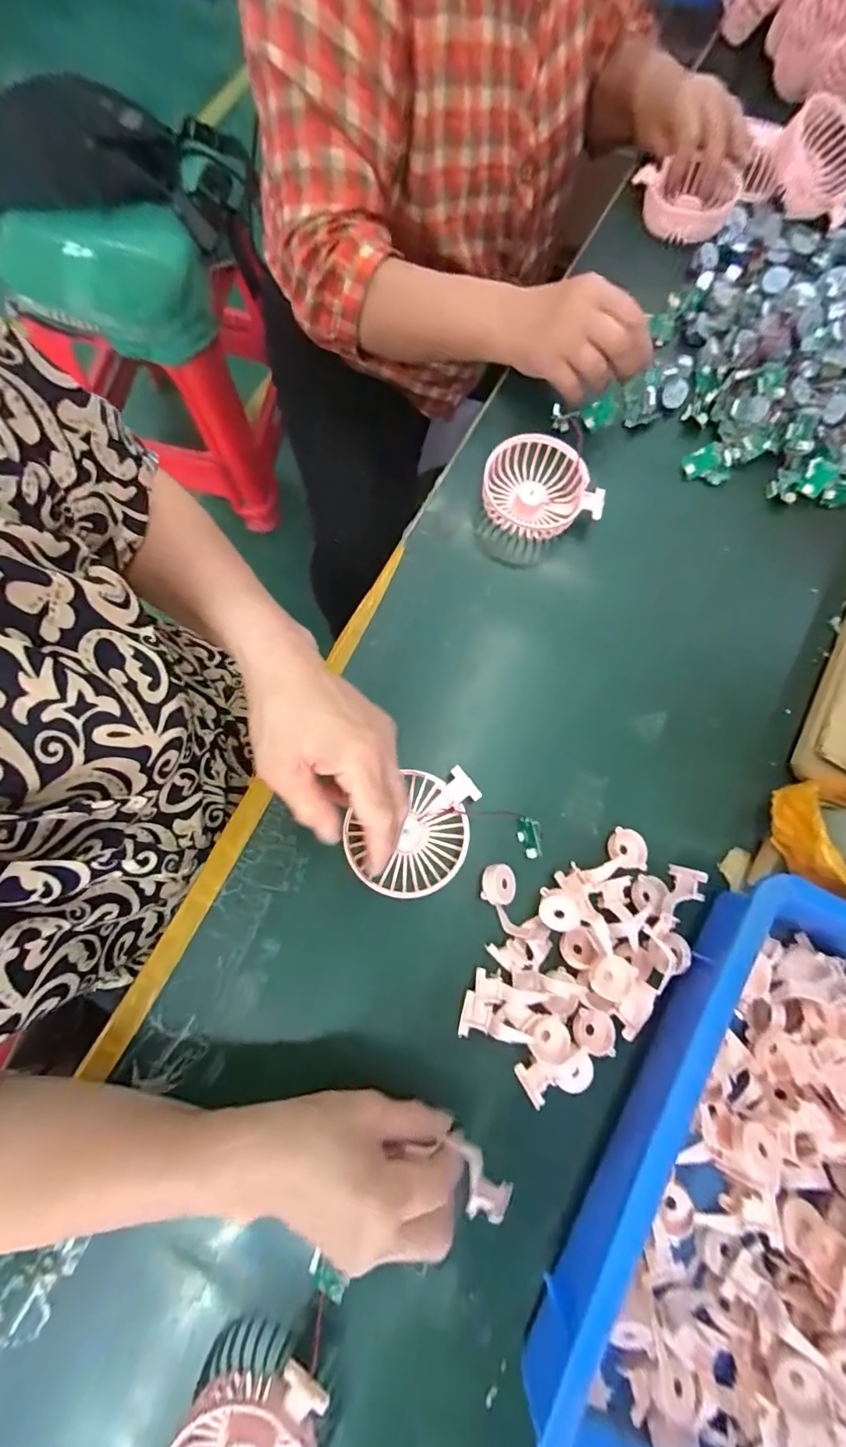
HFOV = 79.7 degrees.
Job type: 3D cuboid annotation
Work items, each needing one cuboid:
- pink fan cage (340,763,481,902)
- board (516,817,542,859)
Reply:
[{"bbox_3d":[-0.009,0.076,0.376,0.086,0.031,0.096,16,79,4],"label":"pink fan cage"},{"bbox_3d":[0.082,0.088,0.389,0.016,0.012,0.030,-1,79,-4],"label":"board"}]

